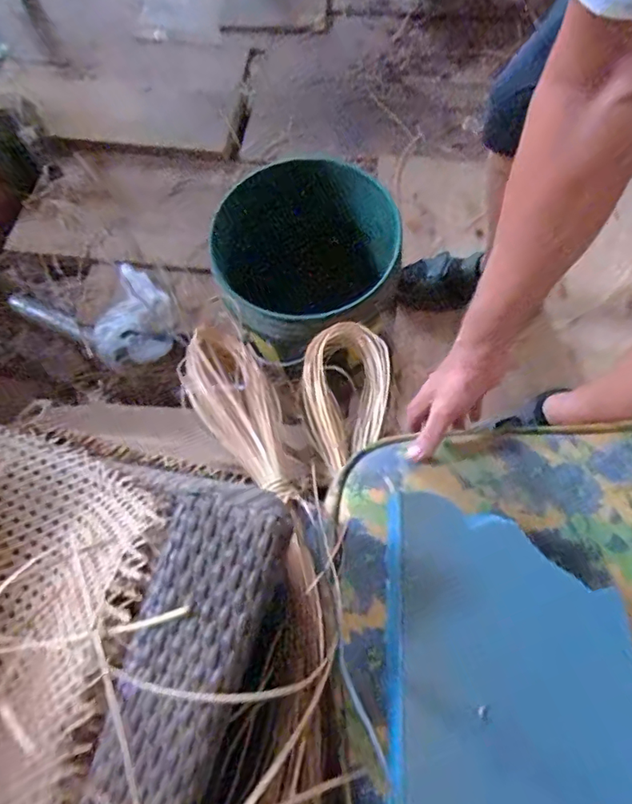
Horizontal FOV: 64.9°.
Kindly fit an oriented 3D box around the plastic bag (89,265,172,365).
[{"bbox_3d":[-0.396,-0.171,1.083,0.184,0.079,0.197,32,73,12],"label":"plastic bag"}]

